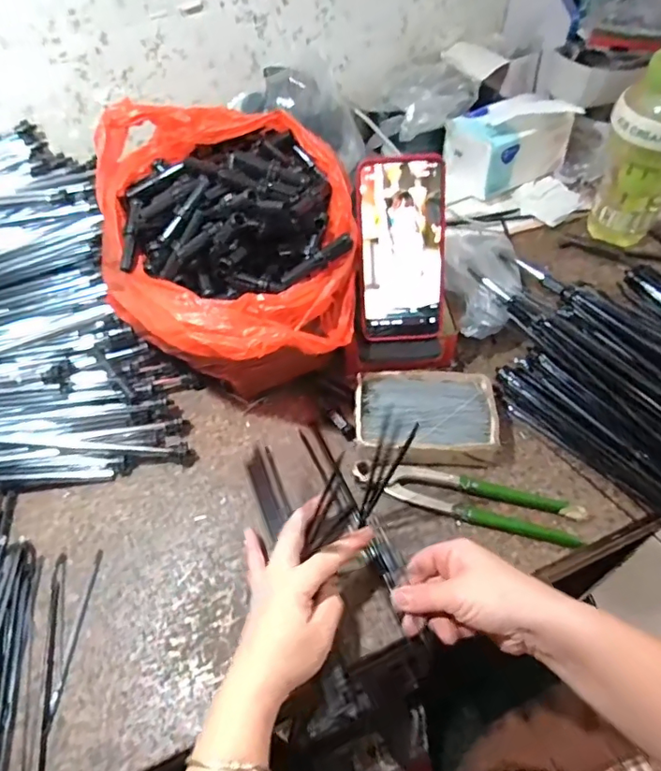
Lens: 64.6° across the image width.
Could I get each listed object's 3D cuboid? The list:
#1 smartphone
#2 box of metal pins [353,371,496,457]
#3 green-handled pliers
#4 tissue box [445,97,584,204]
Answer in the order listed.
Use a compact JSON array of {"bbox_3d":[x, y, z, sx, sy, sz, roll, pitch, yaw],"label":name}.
[{"bbox_3d":[0.065,-0.120,0.479,0.078,0.160,0.007,-4,23,2],"label":"smartphone"},{"bbox_3d":[0.091,0.032,0.502,0.129,0.037,0.090,-1,52,5],"label":"box of metal pins"},{"bbox_3d":[0.120,0.096,0.463,0.195,0.023,0.044,10,54,13],"label":"green-handled pliers"},{"bbox_3d":[0.236,-0.321,0.705,0.146,0.107,0.090,-28,55,-16],"label":"tissue box"}]

